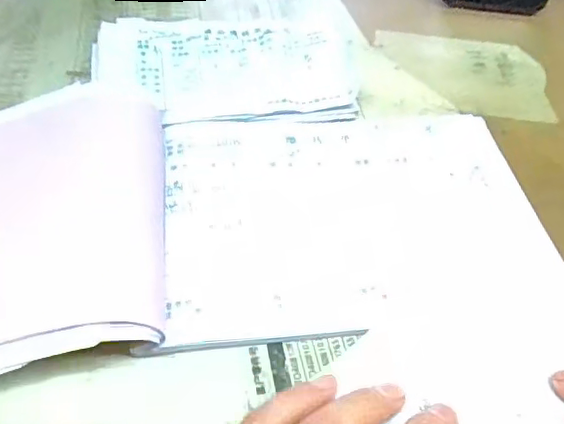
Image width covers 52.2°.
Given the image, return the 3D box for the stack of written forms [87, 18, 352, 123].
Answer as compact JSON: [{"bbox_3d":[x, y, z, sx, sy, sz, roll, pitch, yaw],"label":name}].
[{"bbox_3d":[-0.034,-0.089,0.352,0.154,0.010,0.105,-4,49,-6],"label":"stack of written forms"}]

